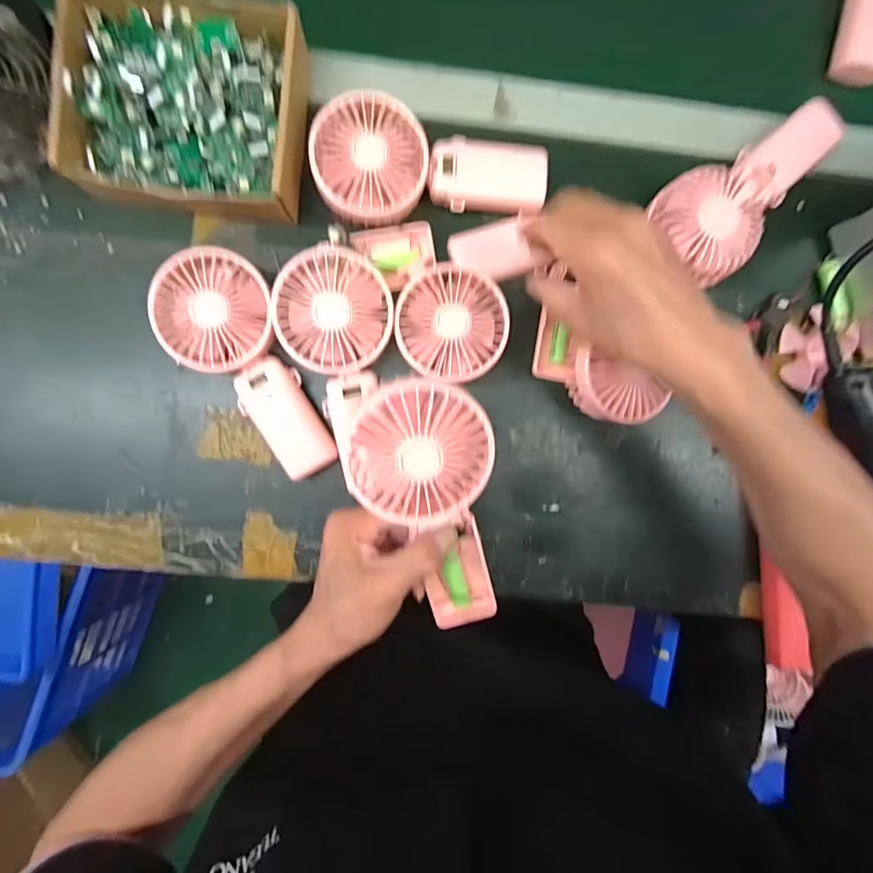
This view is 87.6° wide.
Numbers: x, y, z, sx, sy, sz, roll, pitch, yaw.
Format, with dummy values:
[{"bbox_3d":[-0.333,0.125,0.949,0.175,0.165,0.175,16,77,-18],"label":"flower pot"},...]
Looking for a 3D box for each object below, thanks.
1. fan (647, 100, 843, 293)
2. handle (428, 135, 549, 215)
[{"bbox_3d":[0.261,-0.199,0.382,0.175,0.038,0.087,-33,92,-2],"label":"fan"},{"bbox_3d":[0.042,-0.213,0.375,0.094,0.028,0.054,5,90,-3],"label":"handle"}]

